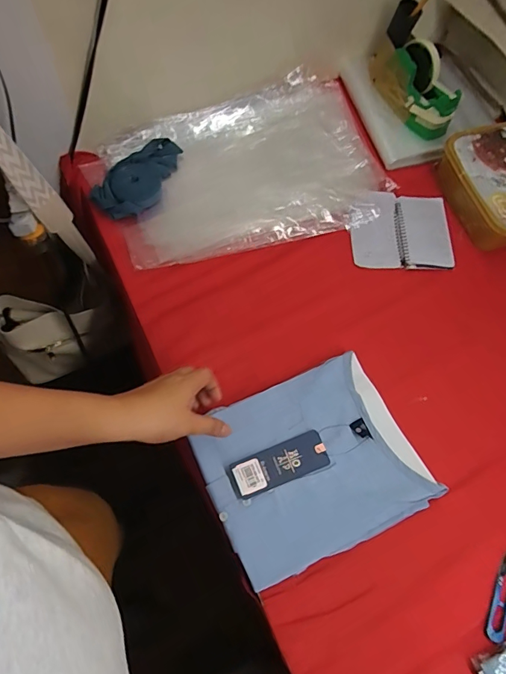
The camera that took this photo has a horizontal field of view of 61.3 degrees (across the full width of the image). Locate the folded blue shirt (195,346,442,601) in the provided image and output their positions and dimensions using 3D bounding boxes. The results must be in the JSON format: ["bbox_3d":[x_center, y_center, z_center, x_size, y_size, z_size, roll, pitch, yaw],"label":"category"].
[{"bbox_3d":[0.072,0.155,0.538,0.253,0.038,0.212,-24,71,-7],"label":"folded blue shirt"}]

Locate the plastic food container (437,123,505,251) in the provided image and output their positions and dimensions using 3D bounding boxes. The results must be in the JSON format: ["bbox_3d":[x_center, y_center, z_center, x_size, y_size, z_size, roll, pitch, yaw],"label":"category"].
[{"bbox_3d":[0.405,-0.248,0.695,0.150,0.082,0.207,-14,70,-7],"label":"plastic food container"}]

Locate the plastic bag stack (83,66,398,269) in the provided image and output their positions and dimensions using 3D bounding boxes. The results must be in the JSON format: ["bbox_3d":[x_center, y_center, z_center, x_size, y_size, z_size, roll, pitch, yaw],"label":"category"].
[{"bbox_3d":[-0.025,-0.283,0.721,0.455,0.020,0.317,-16,70,-5],"label":"plastic bag stack"}]

